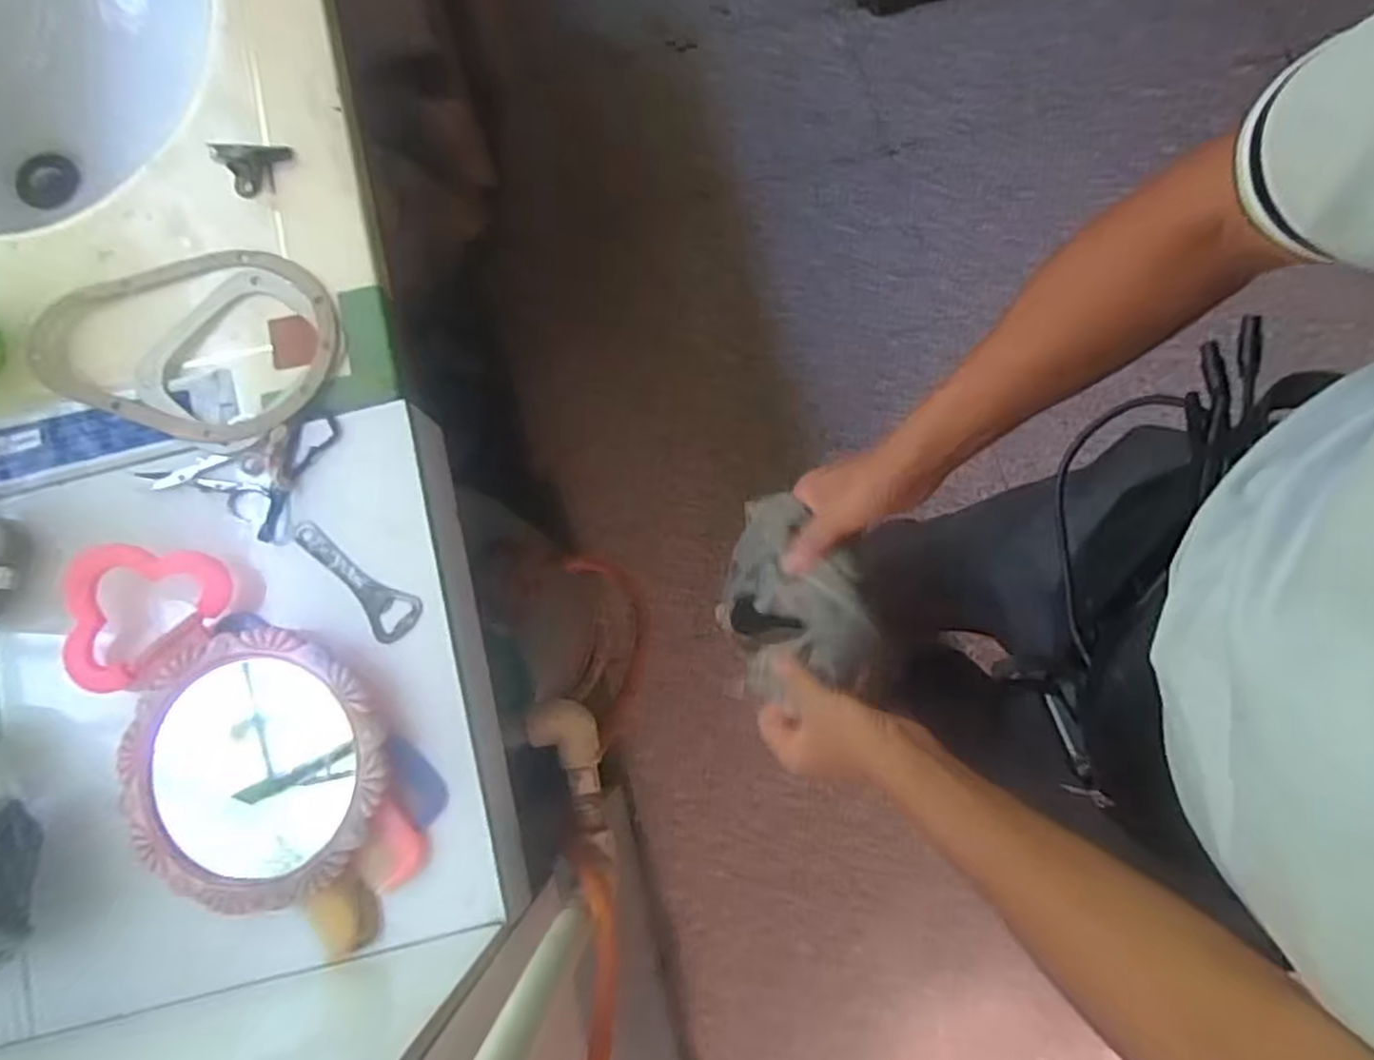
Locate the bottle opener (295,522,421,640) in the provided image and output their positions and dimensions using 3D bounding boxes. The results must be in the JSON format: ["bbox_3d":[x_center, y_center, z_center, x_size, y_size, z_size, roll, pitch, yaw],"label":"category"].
[{"bbox_3d":[-0.228,0.034,0.516,0.105,0.004,0.033,37,82,7],"label":"bottle opener"}]

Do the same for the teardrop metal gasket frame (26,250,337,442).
[{"bbox_3d":[-0.361,-0.140,0.544,0.212,0.010,0.147,10,79,3],"label":"teardrop metal gasket frame"}]

